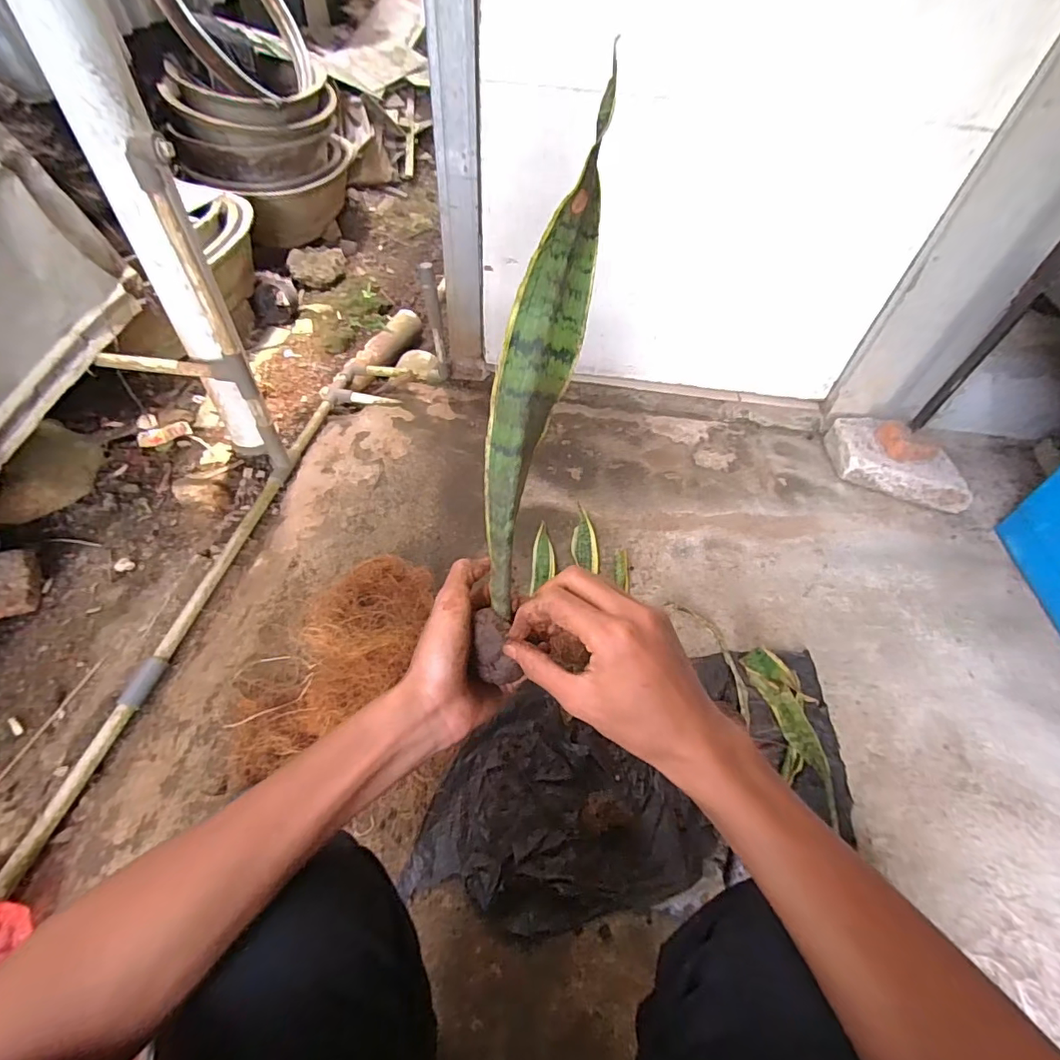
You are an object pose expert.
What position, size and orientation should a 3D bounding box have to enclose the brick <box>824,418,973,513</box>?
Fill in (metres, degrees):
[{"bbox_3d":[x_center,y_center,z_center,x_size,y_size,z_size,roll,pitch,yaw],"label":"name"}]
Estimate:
[{"bbox_3d":[0.760,-0.138,1.053,0.285,0.101,0.117,33,56,22],"label":"brick"}]

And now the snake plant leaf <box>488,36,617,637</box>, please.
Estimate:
[{"bbox_3d":[0.000,-0.083,0.291,0.038,0.274,0.031,18,21,11],"label":"snake plant leaf"}]

